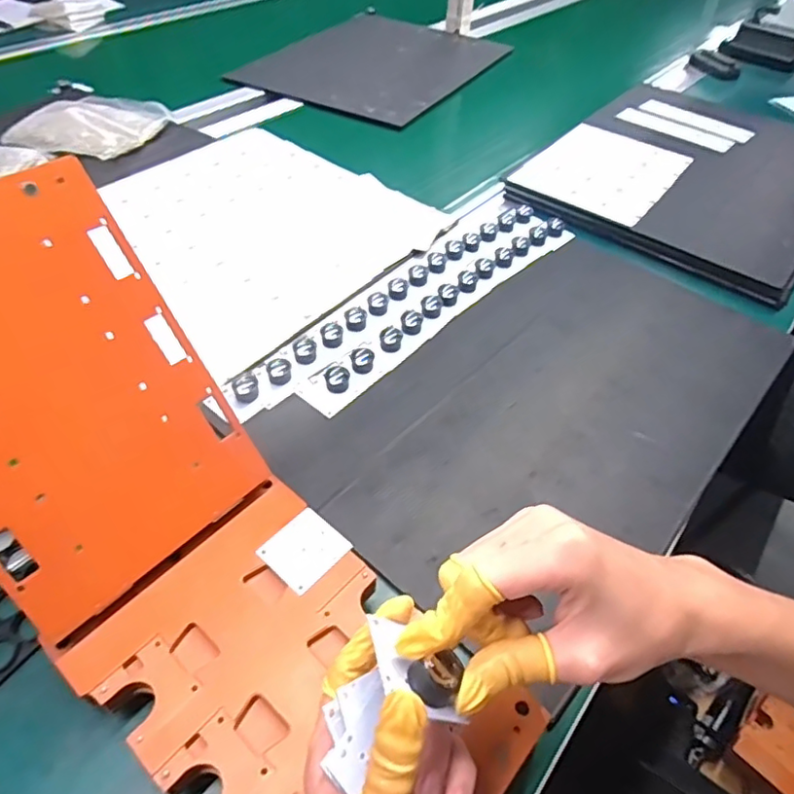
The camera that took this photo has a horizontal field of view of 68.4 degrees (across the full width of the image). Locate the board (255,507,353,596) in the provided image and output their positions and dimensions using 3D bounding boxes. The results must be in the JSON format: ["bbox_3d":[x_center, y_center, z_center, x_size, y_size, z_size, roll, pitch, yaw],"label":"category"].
[{"bbox_3d":[-0.062,0.101,0.391,0.045,0.004,0.049,36,55,24],"label":"board"}]

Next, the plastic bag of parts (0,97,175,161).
[{"bbox_3d":[-0.426,-0.387,0.825,0.155,0.026,0.188,24,51,16],"label":"plastic bag of parts"}]

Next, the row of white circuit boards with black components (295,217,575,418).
[{"bbox_3d":[0.062,-0.105,0.610,0.044,0.018,0.399,36,55,24],"label":"row of white circuit boards with black components"}]

